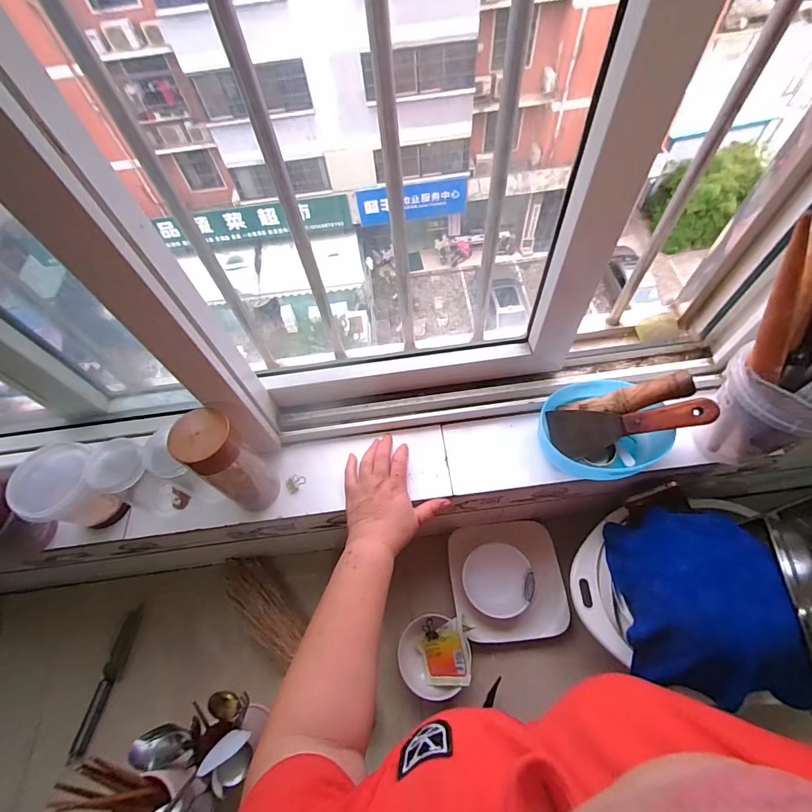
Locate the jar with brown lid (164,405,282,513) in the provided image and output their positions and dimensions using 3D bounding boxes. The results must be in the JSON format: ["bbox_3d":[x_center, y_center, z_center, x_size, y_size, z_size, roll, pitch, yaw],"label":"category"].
[{"bbox_3d":[-0.209,0.069,0.502,0.059,0.180,0.070,-41,66,-17],"label":"jar with brown lid"}]

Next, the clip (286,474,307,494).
[{"bbox_3d":[-0.153,0.107,0.576,0.020,0.009,0.028,38,70,22],"label":"clip"}]

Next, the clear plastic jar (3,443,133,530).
[{"bbox_3d":[-0.415,0.104,0.524,0.083,0.103,0.082,-2,61,3],"label":"clear plastic jar"}]

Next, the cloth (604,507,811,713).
[{"bbox_3d":[0.352,0.232,0.500,0.159,0.096,0.213,-9,61,0],"label":"cloth"}]

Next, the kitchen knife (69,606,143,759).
[{"bbox_3d":[-0.466,0.422,0.649,0.033,0.014,0.199,-2,49,3],"label":"kitchen knife"}]

